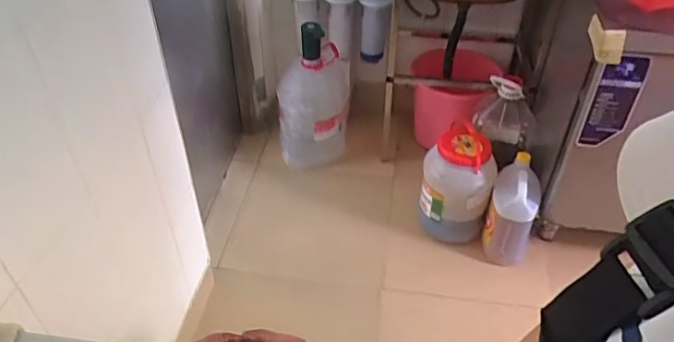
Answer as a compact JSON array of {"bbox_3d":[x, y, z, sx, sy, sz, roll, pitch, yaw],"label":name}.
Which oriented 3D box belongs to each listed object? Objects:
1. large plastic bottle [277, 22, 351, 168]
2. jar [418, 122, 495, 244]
[{"bbox_3d":[-0.080,-0.238,1.883,0.246,0.470,0.224,-1,42,-2],"label":"large plastic bottle"},{"bbox_3d":[0.366,0.040,1.649,0.197,0.329,0.215,0,42,0],"label":"jar"}]

